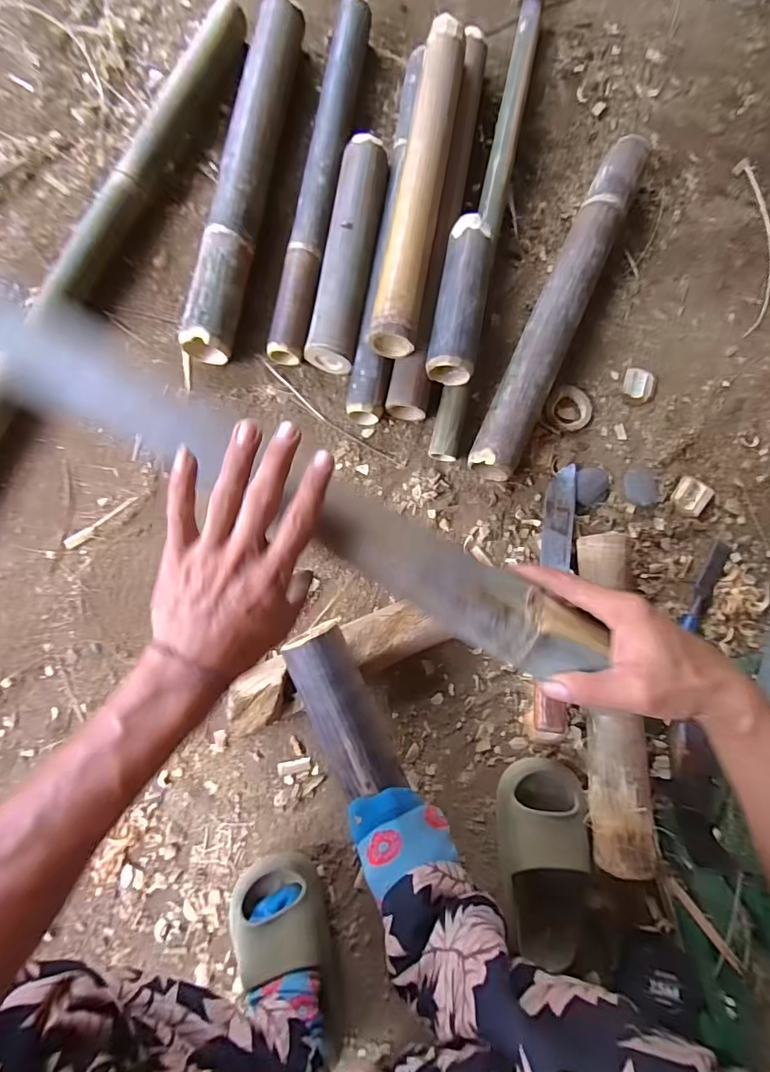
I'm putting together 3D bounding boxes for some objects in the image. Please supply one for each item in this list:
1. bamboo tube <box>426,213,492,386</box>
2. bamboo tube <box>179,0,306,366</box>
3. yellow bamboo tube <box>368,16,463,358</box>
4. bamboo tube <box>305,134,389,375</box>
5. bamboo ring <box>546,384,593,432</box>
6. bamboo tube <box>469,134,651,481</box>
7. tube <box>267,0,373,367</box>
[{"bbox_3d":[0.102,-0.309,0.608,0.064,0.050,0.214,11,83,-2],"label":"bamboo tube"},{"bbox_3d":[-0.194,-0.503,0.657,0.068,0.067,0.533,10,83,-2],"label":"bamboo tube"},{"bbox_3d":[0.047,-0.463,0.627,0.060,0.064,0.455,10,83,-2],"label":"yellow bamboo tube"},{"bbox_3d":[-0.052,-0.389,0.650,0.068,0.065,0.314,10,83,-2],"label":"bamboo tube"},{"bbox_3d":[0.264,-0.182,0.664,0.065,0.011,0.071,0,84,-3],"label":"bamboo ring"},{"bbox_3d":[0.252,-0.332,0.656,0.070,0.066,0.540,25,83,0],"label":"bamboo tube"},{"bbox_3d":[-0.089,-0.517,0.674,0.053,0.051,0.554,11,83,-2],"label":"tube"}]

